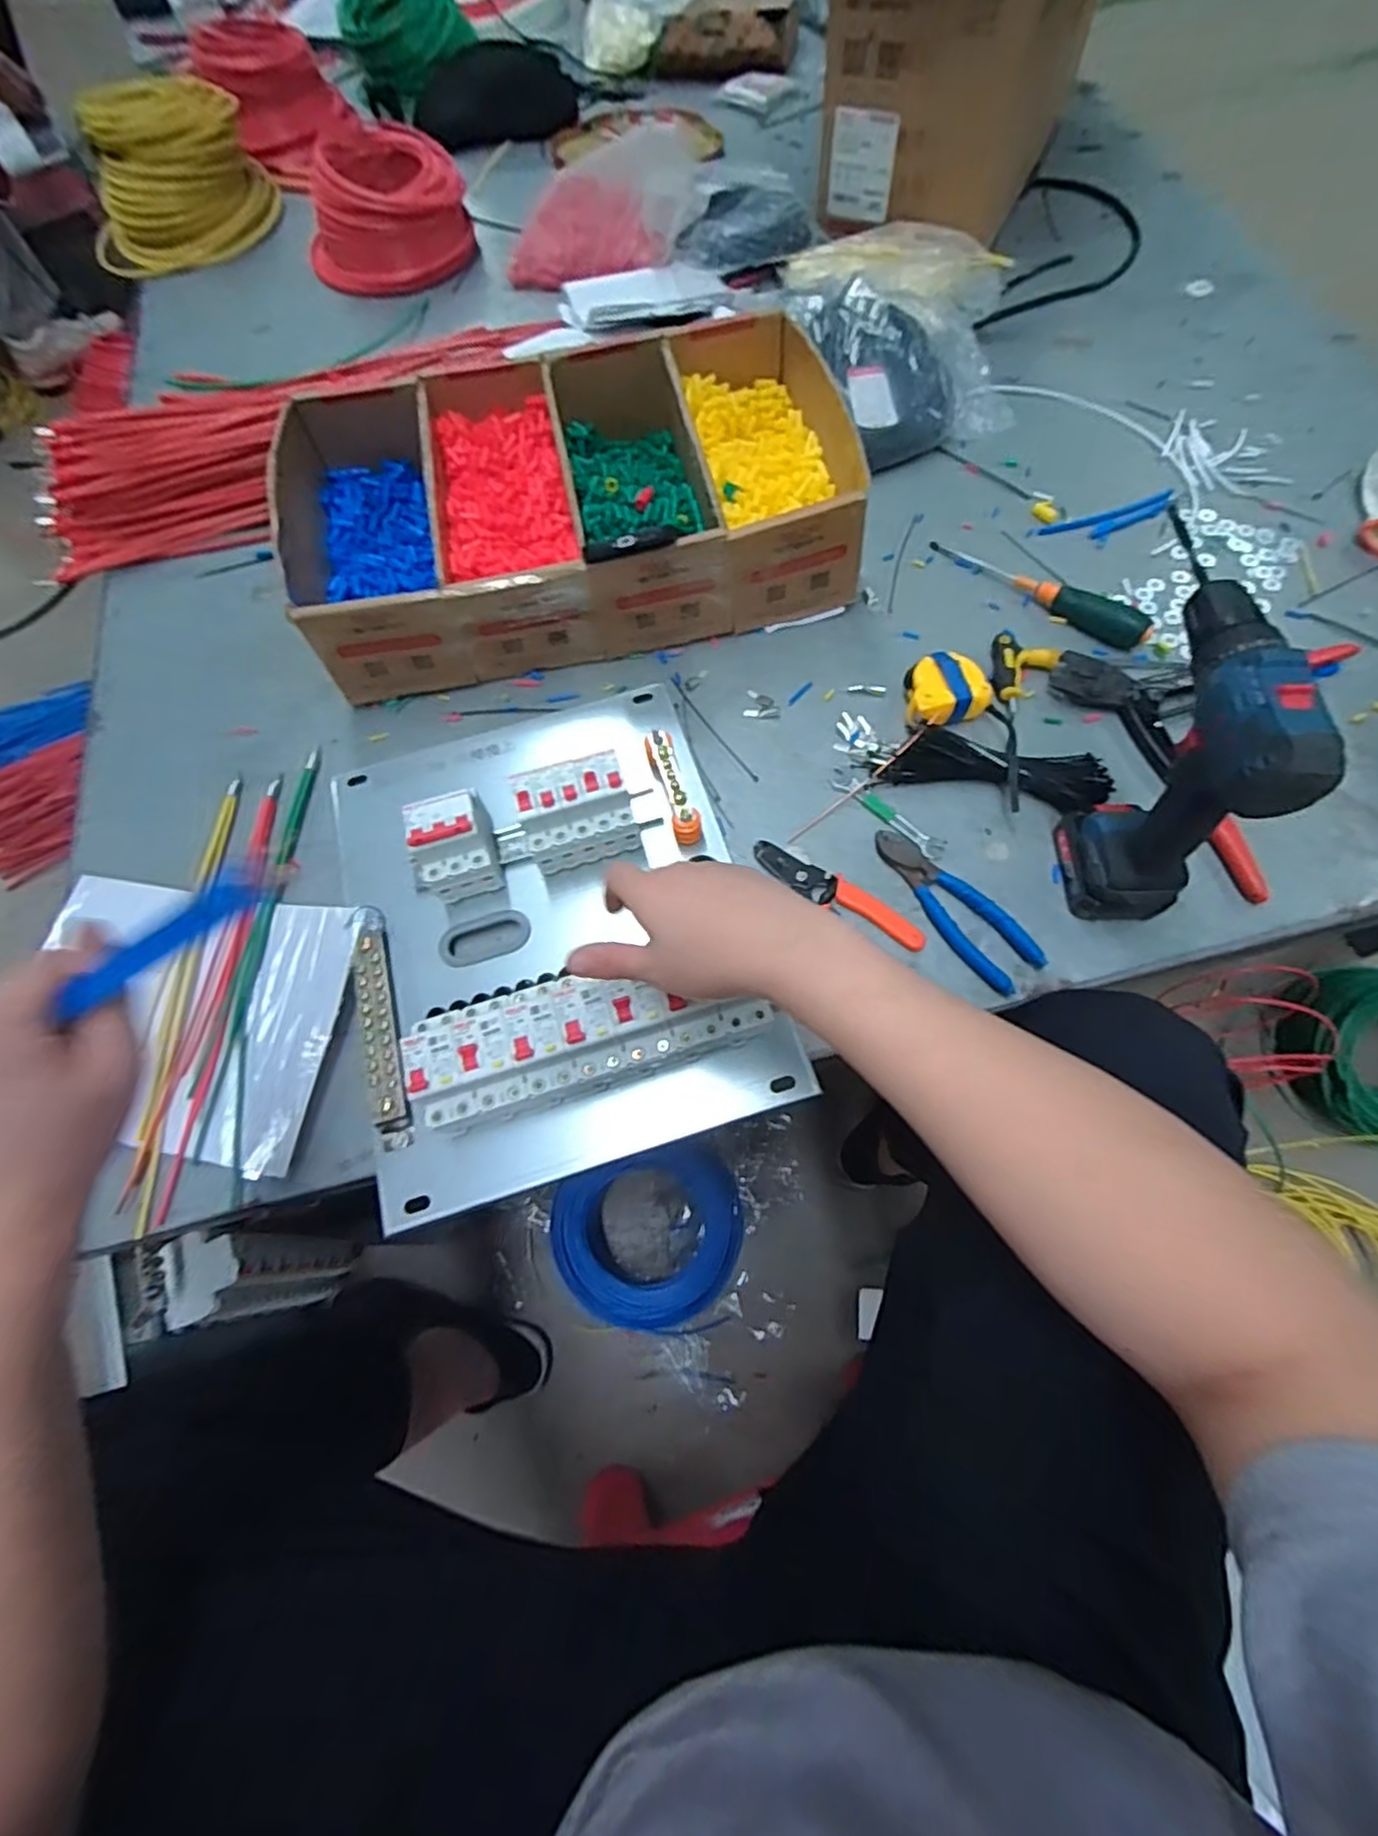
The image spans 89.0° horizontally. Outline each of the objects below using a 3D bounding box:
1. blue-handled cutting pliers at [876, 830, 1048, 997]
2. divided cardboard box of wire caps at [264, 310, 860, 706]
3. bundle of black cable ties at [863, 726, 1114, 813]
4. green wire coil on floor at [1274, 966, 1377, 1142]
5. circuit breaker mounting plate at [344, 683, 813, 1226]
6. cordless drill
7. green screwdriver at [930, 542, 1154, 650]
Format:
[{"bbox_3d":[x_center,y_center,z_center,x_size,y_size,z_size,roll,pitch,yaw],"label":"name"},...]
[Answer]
[{"bbox_3d":[0.208,-0.011,0.562,0.048,0.015,0.160,-35,70,-12],"label":"blue-handled cutting pliers"},{"bbox_3d":[-0.117,-0.411,0.694,0.528,0.110,0.330,-10,67,-2],"label":"divided cardboard box of wire caps"},{"bbox_3d":[0.259,-0.127,0.600,0.189,0.027,0.052,12,68,7],"label":"bundle of black cable ties"},{"bbox_3d":[0.847,0.170,0.870,0.198,0.145,0.208,-1,67,2],"label":"green wire coil on floor"},{"bbox_3d":[-0.116,-0.015,0.551,0.314,0.085,0.390,-17,67,-5],"label":"circuit breaker mounting plate"},{"bbox_3d":[0.331,-0.104,0.491,0.062,0.219,0.164,-3,67,1],"label":"cordless drill"},{"bbox_3d":[0.342,-0.328,0.687,0.224,0.029,0.026,40,74,17],"label":"green screwdriver"}]

